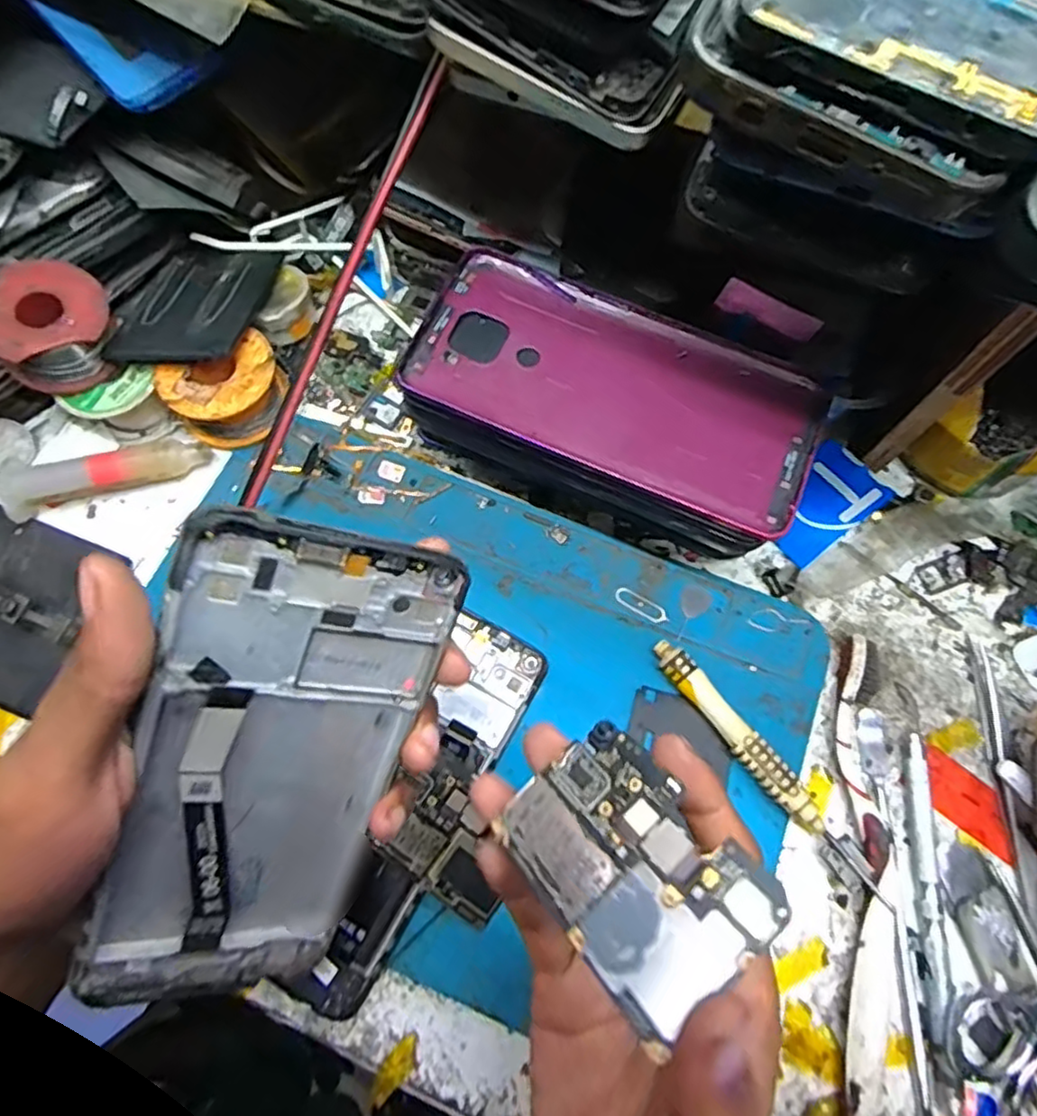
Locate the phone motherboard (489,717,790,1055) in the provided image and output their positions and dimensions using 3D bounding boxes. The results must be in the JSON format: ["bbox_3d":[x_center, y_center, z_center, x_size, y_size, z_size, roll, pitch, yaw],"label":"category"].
[{"bbox_3d":[0.027,0.074,0.160,0.042,0.004,0.063,-43,46,-8],"label":"phone motherboard"}]

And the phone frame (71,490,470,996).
[{"bbox_3d":[-0.070,0.065,0.184,0.071,0.006,0.157,12,108,-32],"label":"phone frame"}]

